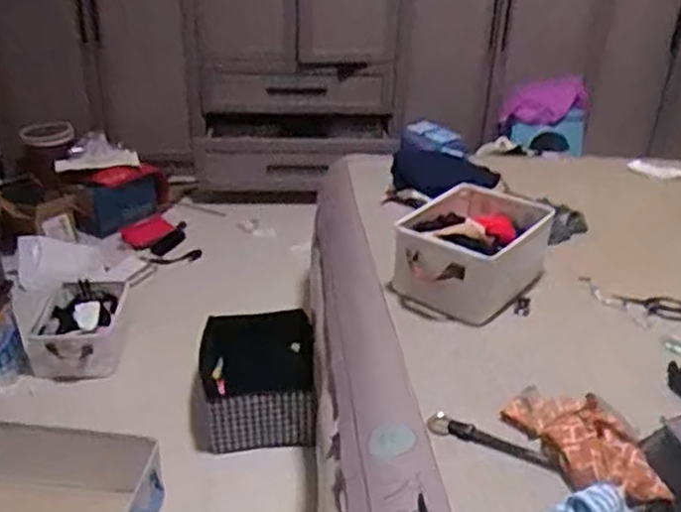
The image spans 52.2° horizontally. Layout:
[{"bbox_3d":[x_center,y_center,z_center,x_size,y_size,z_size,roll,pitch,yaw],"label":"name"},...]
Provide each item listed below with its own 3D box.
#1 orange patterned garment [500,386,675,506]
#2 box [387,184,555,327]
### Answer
[{"bbox_3d":[0.382,0.292,1.088,0.122,0.076,0.268,-15,33,-28],"label":"orange patterned garment"},{"bbox_3d":[0.299,-0.003,1.520,0.250,0.183,0.350,21,34,32],"label":"box"}]

